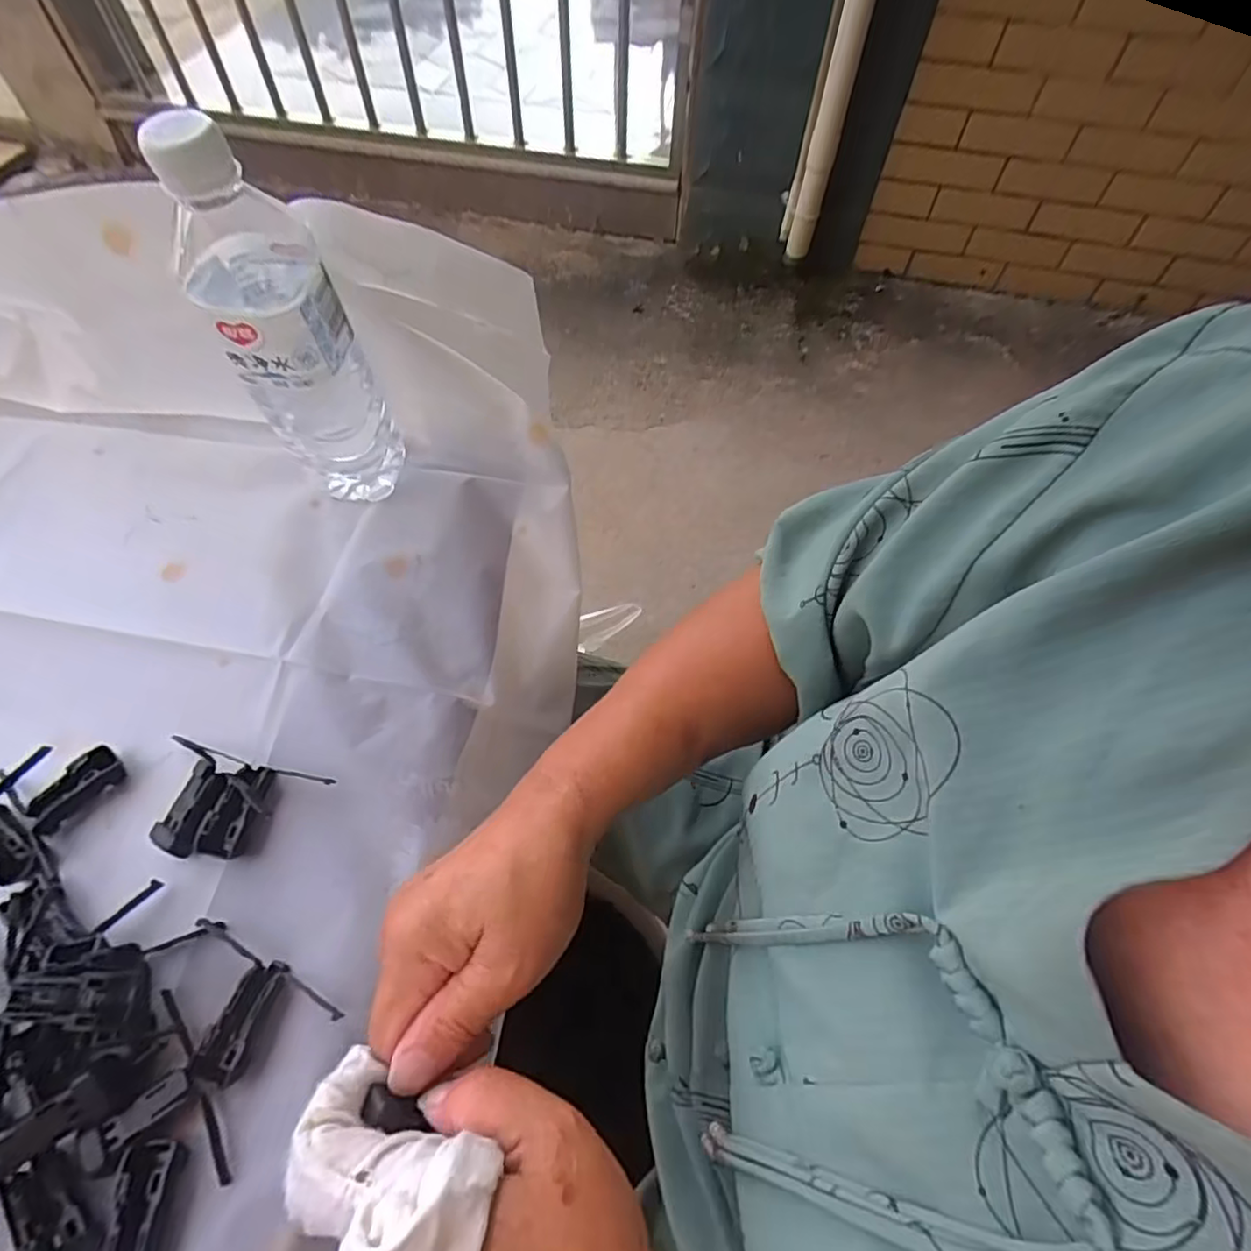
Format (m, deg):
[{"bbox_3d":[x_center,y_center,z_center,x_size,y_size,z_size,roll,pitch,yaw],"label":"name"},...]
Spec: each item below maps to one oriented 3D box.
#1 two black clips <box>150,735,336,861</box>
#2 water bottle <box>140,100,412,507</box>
[{"bbox_3d":[-0.206,0.093,0.326,0.082,0.020,0.053,14,62,6],"label":"two black clips"},{"bbox_3d":[-0.185,-0.159,0.354,0.070,0.204,0.069,-22,66,-14],"label":"water bottle"}]

